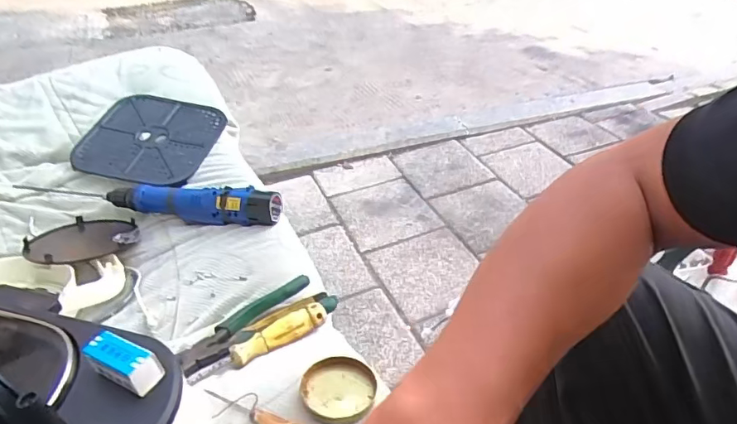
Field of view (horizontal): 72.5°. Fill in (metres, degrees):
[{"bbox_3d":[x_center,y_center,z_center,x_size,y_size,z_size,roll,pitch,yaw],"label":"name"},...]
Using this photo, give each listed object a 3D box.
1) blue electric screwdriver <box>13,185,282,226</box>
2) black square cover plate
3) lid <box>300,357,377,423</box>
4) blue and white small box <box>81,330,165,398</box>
[{"bbox_3d":[-0.334,-0.025,0.766,0.420,0.047,0.049,8,39,14],"label":"blue electric screwdriver"},{"bbox_3d":[-0.383,-0.131,0.892,0.203,0.017,0.221,12,52,5],"label":"black square cover plate"},{"bbox_3d":[-0.027,0.159,0.448,0.064,0.011,0.061,-2,38,1],"label":"lid"},{"bbox_3d":[-0.157,0.096,0.321,0.050,0.022,0.021,16,41,22],"label":"blue and white small box"}]

